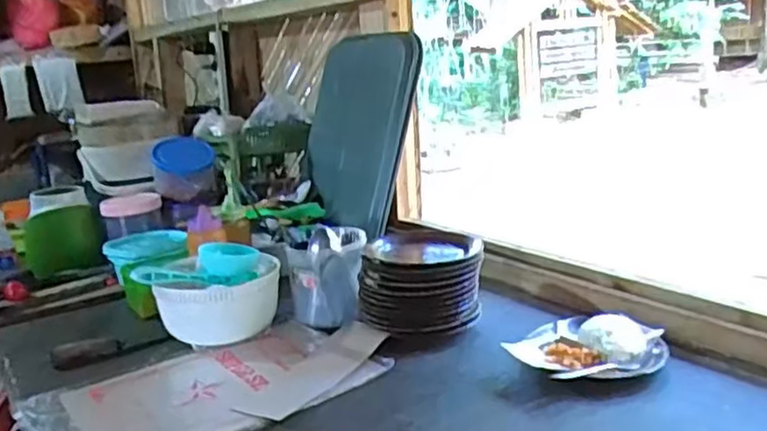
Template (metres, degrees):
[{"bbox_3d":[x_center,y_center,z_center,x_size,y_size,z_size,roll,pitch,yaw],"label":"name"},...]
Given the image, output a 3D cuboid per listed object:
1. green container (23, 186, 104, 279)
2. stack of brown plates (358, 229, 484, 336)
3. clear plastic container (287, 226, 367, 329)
[{"bbox_3d":[-0.723,0.037,1.552,0.153,0.176,0.149,-12,16,-28],"label":"green container"},{"bbox_3d":[0.060,0.114,1.126,0.198,0.124,0.227,-4,14,1],"label":"stack of brown plates"},{"bbox_3d":[-0.095,0.097,1.194,0.118,0.153,0.100,-3,14,6],"label":"clear plastic container"}]

